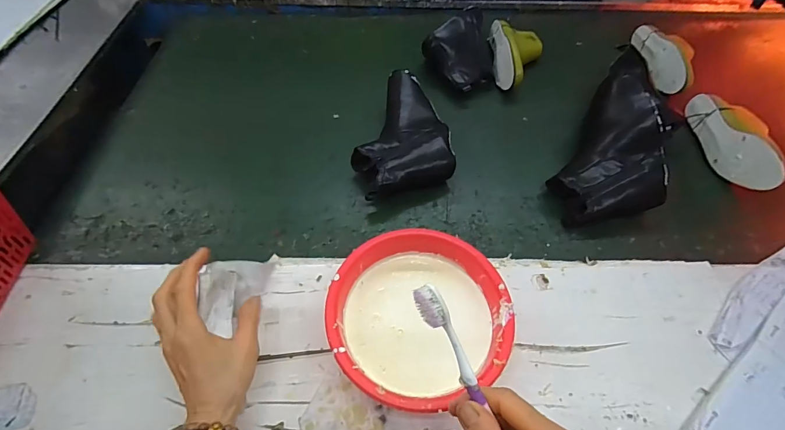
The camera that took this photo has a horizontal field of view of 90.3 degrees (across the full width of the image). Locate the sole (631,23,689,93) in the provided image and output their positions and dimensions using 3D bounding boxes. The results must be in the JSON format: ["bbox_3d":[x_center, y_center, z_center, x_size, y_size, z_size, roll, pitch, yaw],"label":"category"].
[{"bbox_3d":[0.562,-0.344,0.829,0.029,0.074,0.227,2,52,0],"label":"sole"}]

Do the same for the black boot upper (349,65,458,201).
[{"bbox_3d":[0.008,-0.136,0.673,0.160,0.065,0.257,-7,53,-7],"label":"black boot upper"}]

